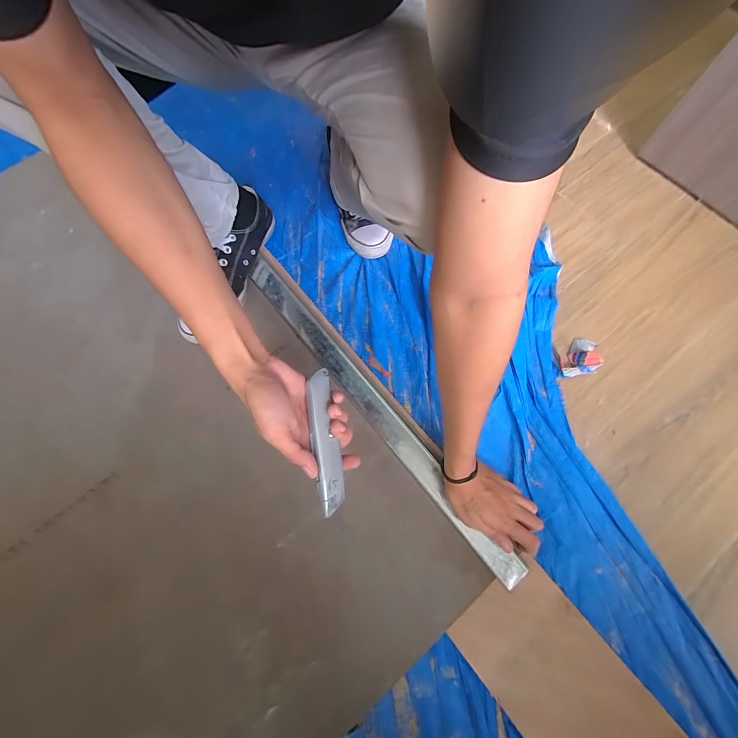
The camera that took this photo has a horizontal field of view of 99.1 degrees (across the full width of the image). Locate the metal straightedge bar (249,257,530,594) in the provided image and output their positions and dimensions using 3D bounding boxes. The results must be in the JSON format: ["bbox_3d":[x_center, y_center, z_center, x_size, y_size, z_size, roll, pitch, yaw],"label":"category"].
[{"bbox_3d":[-0.009,0.039,0.481,0.045,0.021,0.605,-37,73,-12],"label":"metal straightedge bar"}]

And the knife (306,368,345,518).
[{"bbox_3d":[-0.046,0.069,0.324,0.025,0.015,0.143,-9,72,-3],"label":"knife"}]

